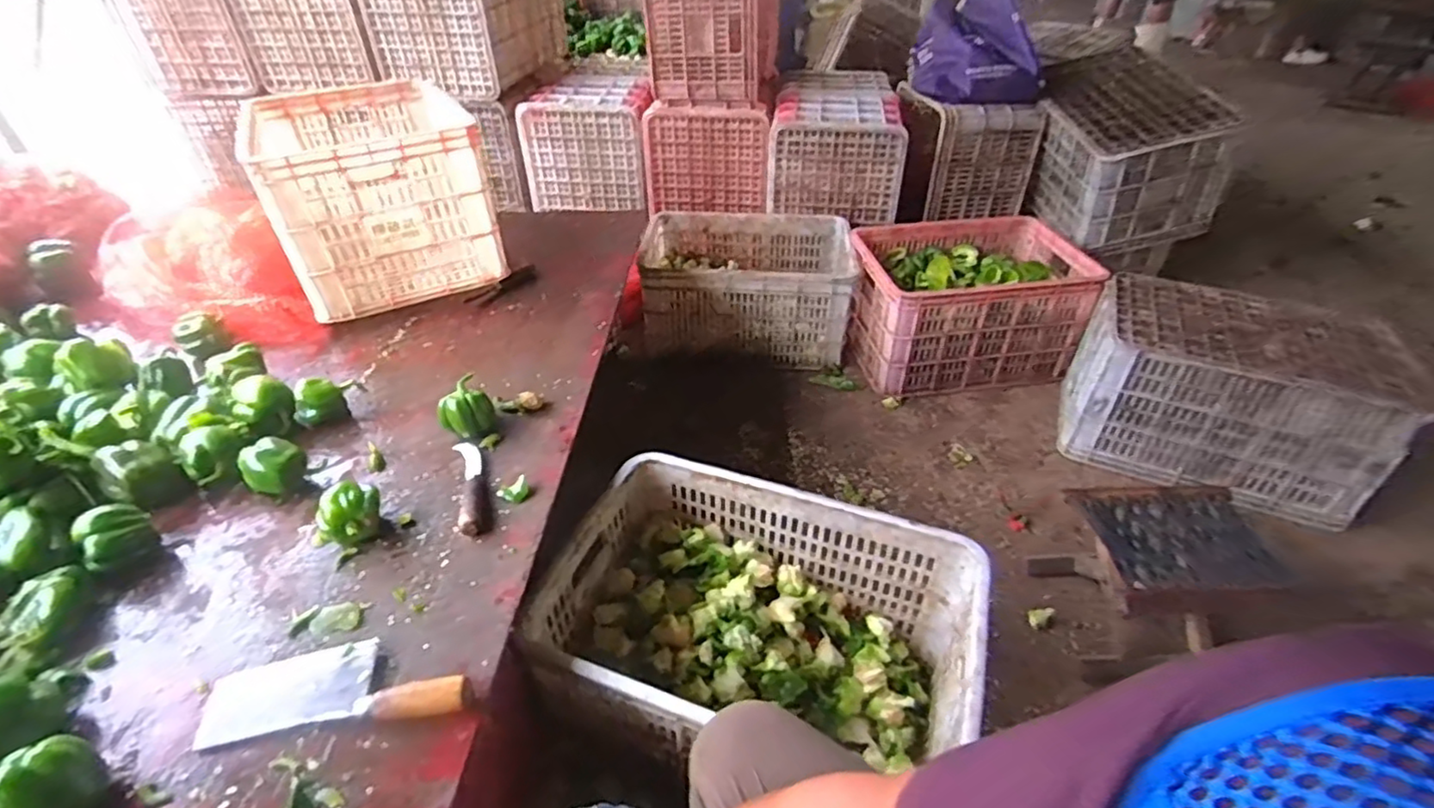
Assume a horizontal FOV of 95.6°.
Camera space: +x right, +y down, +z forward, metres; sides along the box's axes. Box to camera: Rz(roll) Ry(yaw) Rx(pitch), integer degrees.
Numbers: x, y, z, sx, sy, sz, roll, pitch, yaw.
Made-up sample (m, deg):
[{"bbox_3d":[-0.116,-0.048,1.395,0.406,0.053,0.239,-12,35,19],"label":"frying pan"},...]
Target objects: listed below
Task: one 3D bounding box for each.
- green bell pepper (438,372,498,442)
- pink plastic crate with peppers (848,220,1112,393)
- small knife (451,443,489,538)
[{"bbox_3d":[-0.351,0.005,0.914,0.061,0.061,0.067,14,41,17],"label":"green bell pepper"},{"bbox_3d":[0.589,-0.238,1.566,0.513,0.273,0.316,-3,39,-3],"label":"pink plastic crate with peppers"},{"bbox_3d":[-0.321,0.098,0.845,0.035,0.031,0.159,-13,41,-15],"label":"small knife"}]

